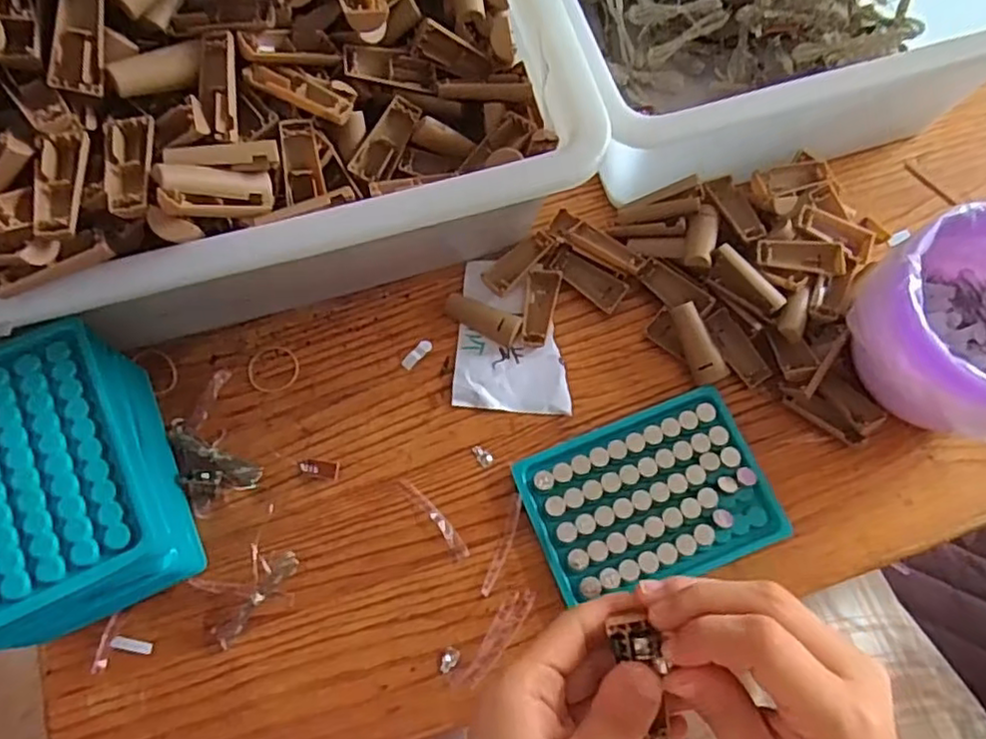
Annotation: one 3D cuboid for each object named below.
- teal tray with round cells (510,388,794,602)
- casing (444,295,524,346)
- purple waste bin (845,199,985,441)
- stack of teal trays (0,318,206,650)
[{"bbox_3d":[0.088,0.072,0.375,0.129,0.008,0.093,-20,71,-7],"label":"teal tray with round cells"},{"bbox_3d":[-0.006,-0.033,0.416,0.050,0.011,0.018,28,73,10],"label":"casing"},{"bbox_3d":[0.259,-0.019,0.360,0.111,0.080,0.109,-33,73,-11],"label":"purple waste bin"},{"bbox_3d":[-0.223,0.061,0.342,0.093,0.071,0.136,-23,72,-8],"label":"stack of teal trays"}]

